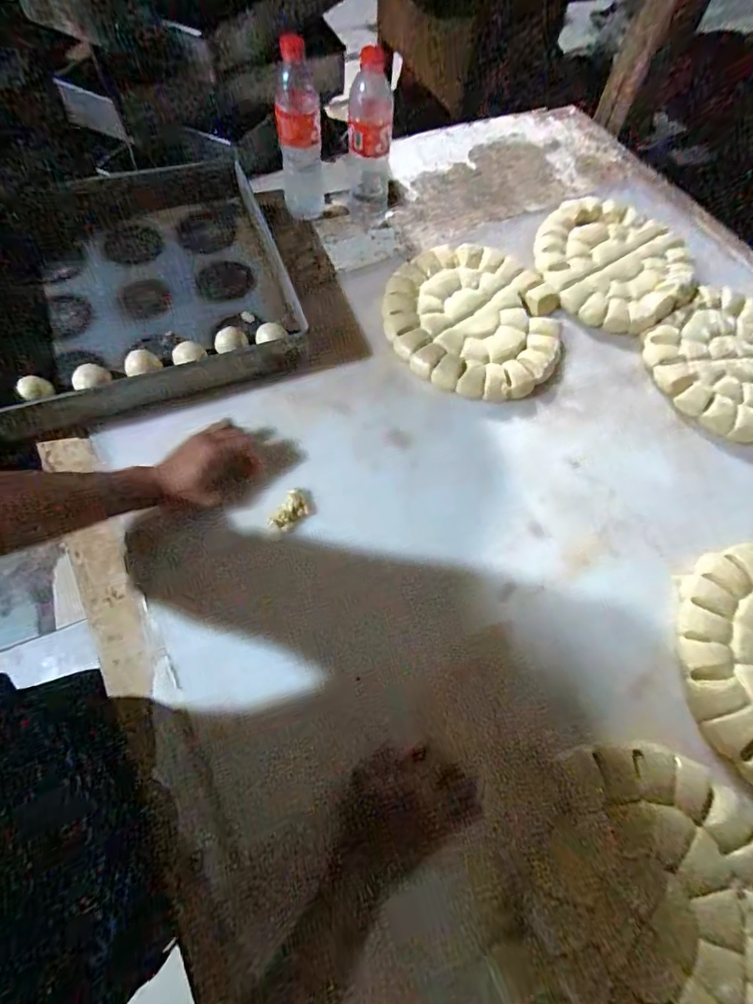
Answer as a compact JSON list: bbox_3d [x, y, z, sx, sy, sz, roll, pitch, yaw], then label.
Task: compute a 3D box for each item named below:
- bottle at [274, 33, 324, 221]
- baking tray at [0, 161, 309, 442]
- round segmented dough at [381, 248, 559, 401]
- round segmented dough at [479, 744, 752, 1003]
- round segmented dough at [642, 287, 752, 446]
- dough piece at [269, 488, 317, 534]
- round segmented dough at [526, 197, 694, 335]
[{"bbox_3d":[-0.120,-0.565,0.697,0.065,0.224,0.058,-6,66,-5],"label":"bottle"},{"bbox_3d":[-0.351,-0.325,0.667,0.417,0.053,0.424,-19,68,-10],"label":"baking tray"},{"bbox_3d":[0.150,-0.291,0.697,0.262,0.021,0.287,1,66,-2],"label":"round segmented dough"},{"bbox_3d":[0.241,0.374,0.394,0.272,0.015,0.272,1,66,-2],"label":"round segmented dough"},{"bbox_3d":[0.554,-0.207,0.677,0.271,0.020,0.251,1,66,-2],"label":"round segmented dough"},{"bbox_3d":[-0.105,0.011,0.556,0.060,0.015,0.039,-35,72,-16],"label":"dough piece"},{"bbox_3d":[0.393,-0.406,0.746,0.242,0.030,0.310,21,67,7],"label":"round segmented dough"}]

